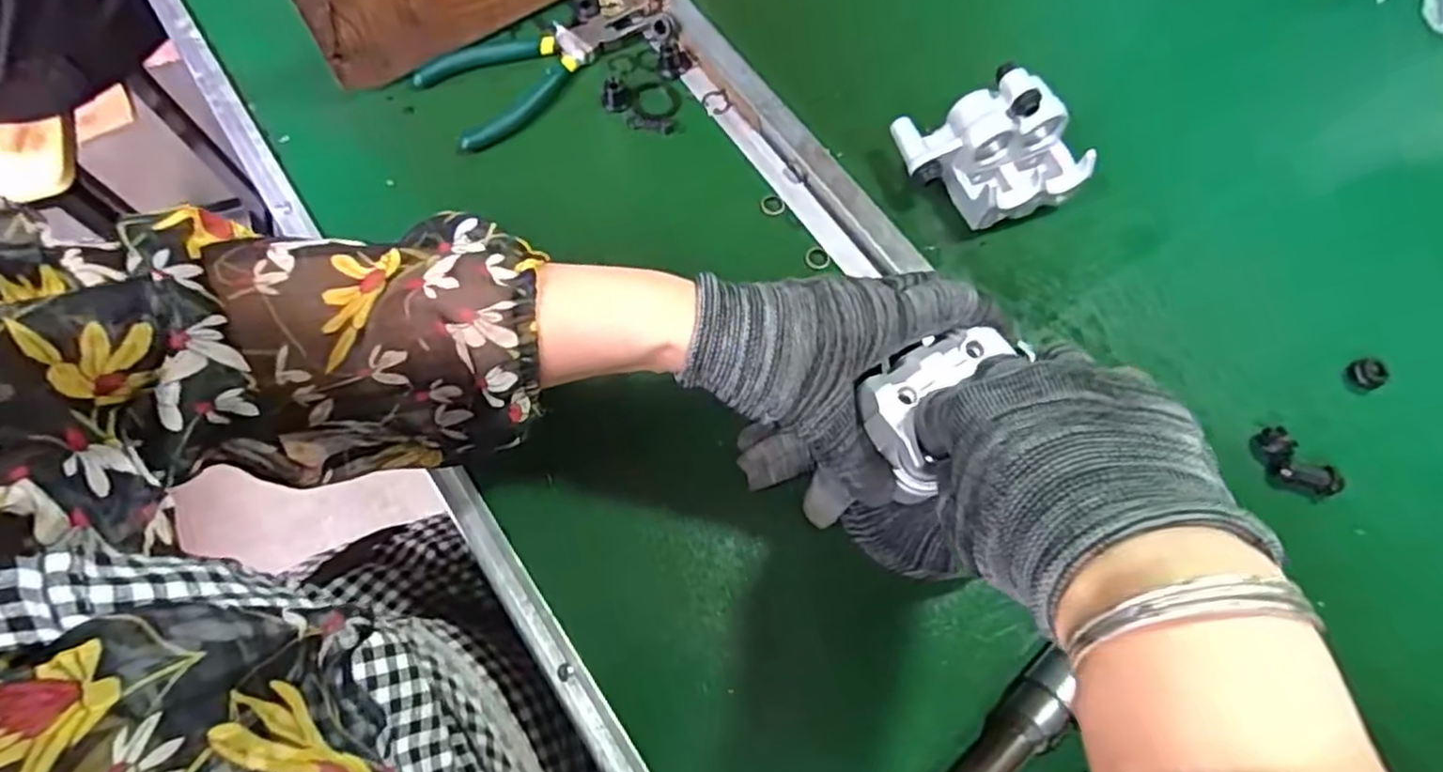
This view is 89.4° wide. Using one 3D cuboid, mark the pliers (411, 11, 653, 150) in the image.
[{"bbox_3d":[-0.118,-0.216,0.487,0.154,0.011,0.069,-34,75,-13],"label":"pliers"}]

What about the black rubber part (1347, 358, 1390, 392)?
[{"bbox_3d":[0.380,-0.008,0.427,0.014,0.012,0.019,27,71,8],"label":"black rubber part"}]

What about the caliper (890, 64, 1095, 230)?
[{"bbox_3d":[0.166,-0.143,0.443,0.104,0.065,0.080,-19,72,-9],"label":"caliper"}]

